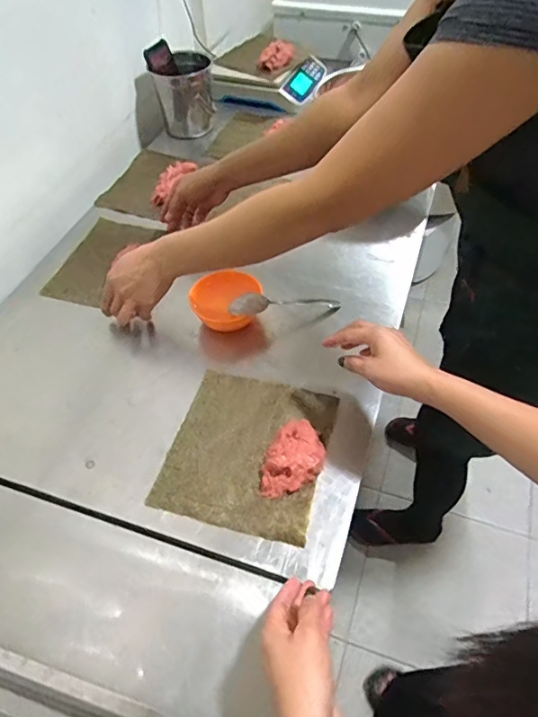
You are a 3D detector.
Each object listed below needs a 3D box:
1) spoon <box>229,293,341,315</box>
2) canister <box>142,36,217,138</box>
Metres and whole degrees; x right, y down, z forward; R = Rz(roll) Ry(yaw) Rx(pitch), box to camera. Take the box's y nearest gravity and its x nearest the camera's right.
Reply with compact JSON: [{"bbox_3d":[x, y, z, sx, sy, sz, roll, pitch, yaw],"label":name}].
[{"bbox_3d":[0.025,-0.082,0.743,0.168,0.021,0.033,-4,50,-22],"label":"spoon"},{"bbox_3d":[-0.186,-0.573,1.082,0.126,0.150,0.115,-8,52,-4],"label":"canister"}]

